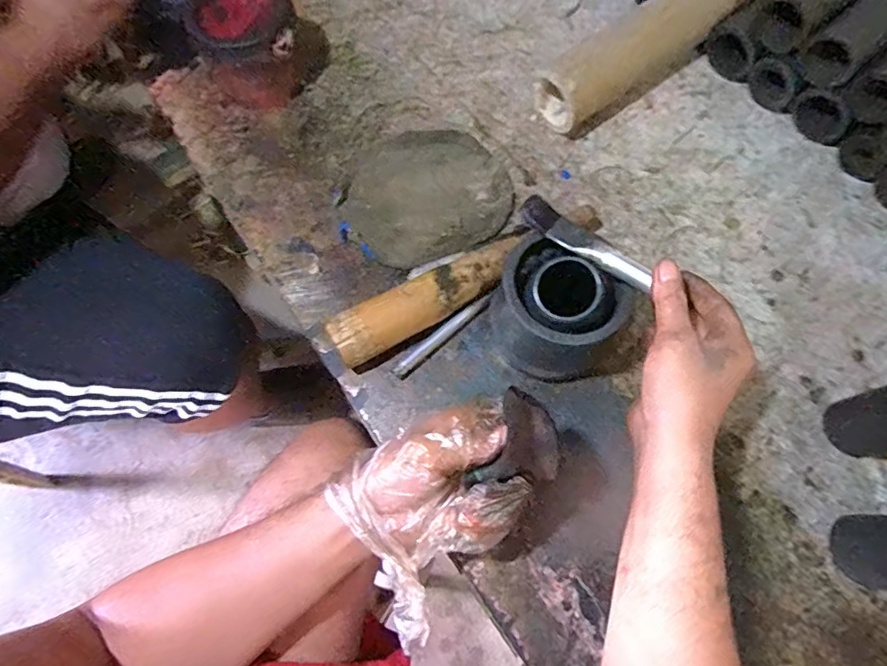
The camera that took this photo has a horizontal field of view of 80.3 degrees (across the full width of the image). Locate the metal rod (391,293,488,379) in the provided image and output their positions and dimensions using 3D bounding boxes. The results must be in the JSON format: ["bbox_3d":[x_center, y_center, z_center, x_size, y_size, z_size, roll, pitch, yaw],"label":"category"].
[{"bbox_3d":[-0.001,0.001,0.503,0.116,0.014,0.012,-40,75,-13],"label":"metal rod"}]

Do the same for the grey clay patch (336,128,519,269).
[{"bbox_3d":[-0.019,-0.145,0.556,0.162,0.016,0.153,-36,74,-12],"label":"grey clay patch"}]

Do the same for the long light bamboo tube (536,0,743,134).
[{"bbox_3d":[0.271,-0.357,0.601,0.389,0.081,0.070,-37,74,-12],"label":"long light bamboo tube"}]

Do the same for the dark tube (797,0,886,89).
[{"bbox_3d":[0.453,-0.321,0.540,0.178,0.051,0.062,-37,73,-13],"label":"dark tube"}]

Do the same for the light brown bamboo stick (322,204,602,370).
[{"bbox_3d":[0.027,-0.054,0.502,0.285,0.055,0.039,-30,73,-10],"label":"light brown bamboo stick"}]

